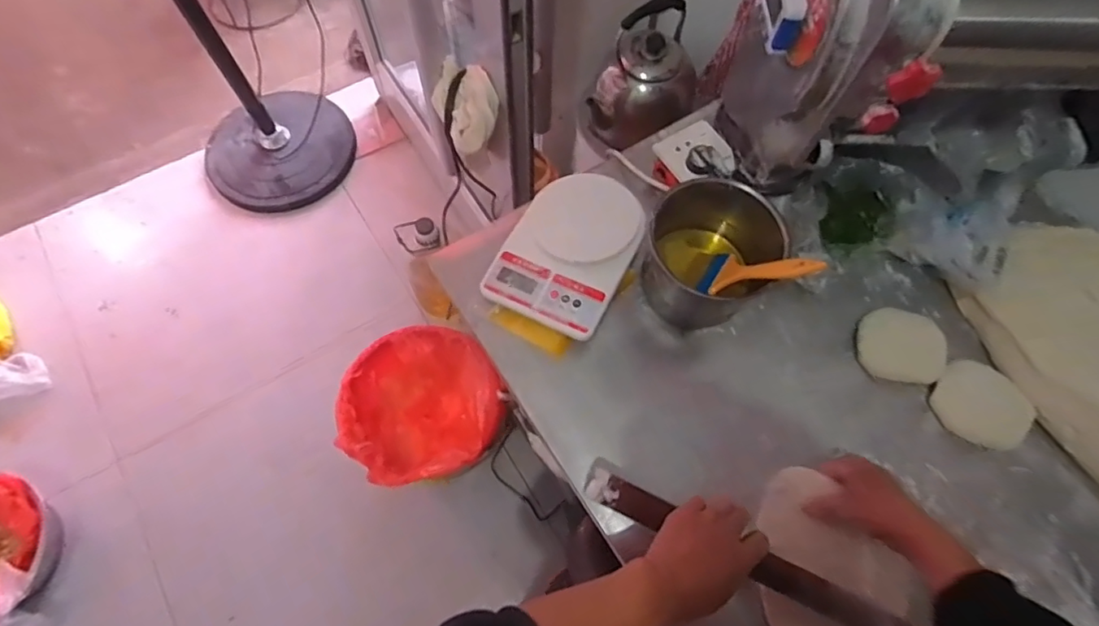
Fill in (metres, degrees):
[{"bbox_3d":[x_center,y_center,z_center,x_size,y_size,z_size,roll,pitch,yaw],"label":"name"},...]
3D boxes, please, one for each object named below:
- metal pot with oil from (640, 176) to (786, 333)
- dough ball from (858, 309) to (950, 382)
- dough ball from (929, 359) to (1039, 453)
[{"bbox_3d":[0.192,-0.069,0.657,0.144,0.117,0.131,1,66,-1],"label":"metal pot with oil"},{"bbox_3d":[0.436,0.040,0.678,0.105,0.018,0.088,7,66,2],"label":"dough ball"},{"bbox_3d":[0.513,0.110,0.651,0.093,0.016,0.106,-35,72,-15],"label":"dough ball"}]

